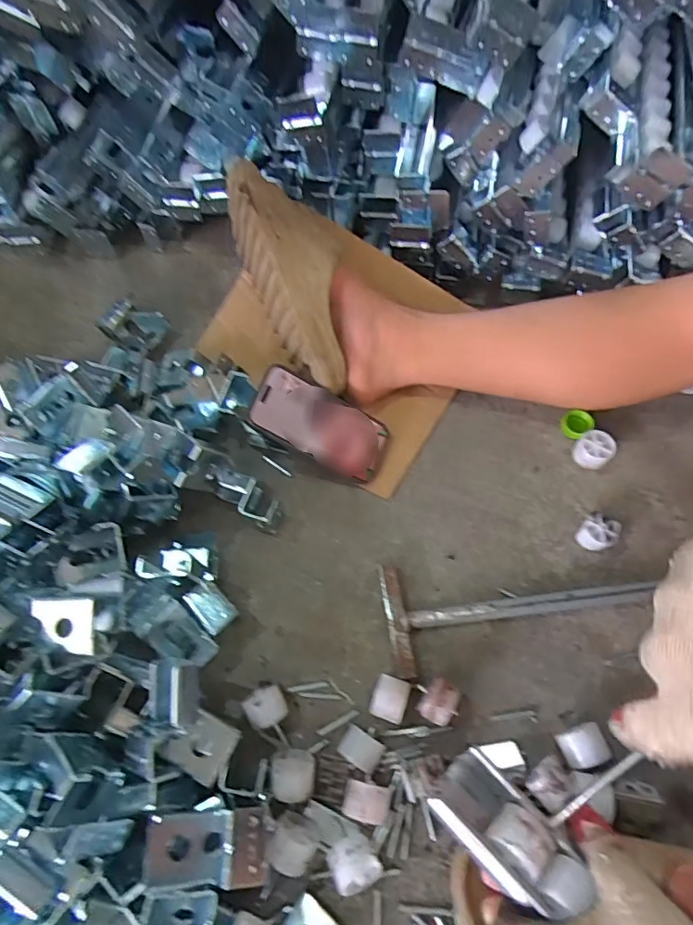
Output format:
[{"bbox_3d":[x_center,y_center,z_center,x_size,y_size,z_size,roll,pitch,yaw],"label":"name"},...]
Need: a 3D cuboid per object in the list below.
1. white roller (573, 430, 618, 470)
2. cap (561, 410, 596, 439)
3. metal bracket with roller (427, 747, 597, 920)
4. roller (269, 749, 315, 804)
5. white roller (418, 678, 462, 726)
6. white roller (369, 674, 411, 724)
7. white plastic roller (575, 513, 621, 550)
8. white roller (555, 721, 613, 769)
[{"bbox_3d":[0.259,-0.012,0.556,0.035,0.028,0.035,-2,63,3],"label":"white roller"},{"bbox_3d":[0.251,-0.042,0.578,0.033,0.016,0.030,-2,63,3],"label":"cap"},{"bbox_3d":[0.099,0.233,0.337,0.051,0.060,0.082,-41,70,-16],"label":"metal bracket with roller"},{"bbox_3d":[-0.043,0.259,0.439,0.035,0.027,0.036,2,63,5],"label":"roller"},{"bbox_3d":[0.080,0.206,0.454,0.027,0.028,0.033,30,68,18],"label":"white roller"},{"bbox_3d":[0.038,0.206,0.461,0.029,0.027,0.035,17,65,12],"label":"white roller"},{"bbox_3d":[0.245,0.069,0.516,0.031,0.025,0.032,-2,63,3],"label":"white plastic roller"},{"bbox_3d":[0.192,0.230,0.432,0.034,0.033,0.029,-16,63,-4],"label":"white roller"}]

